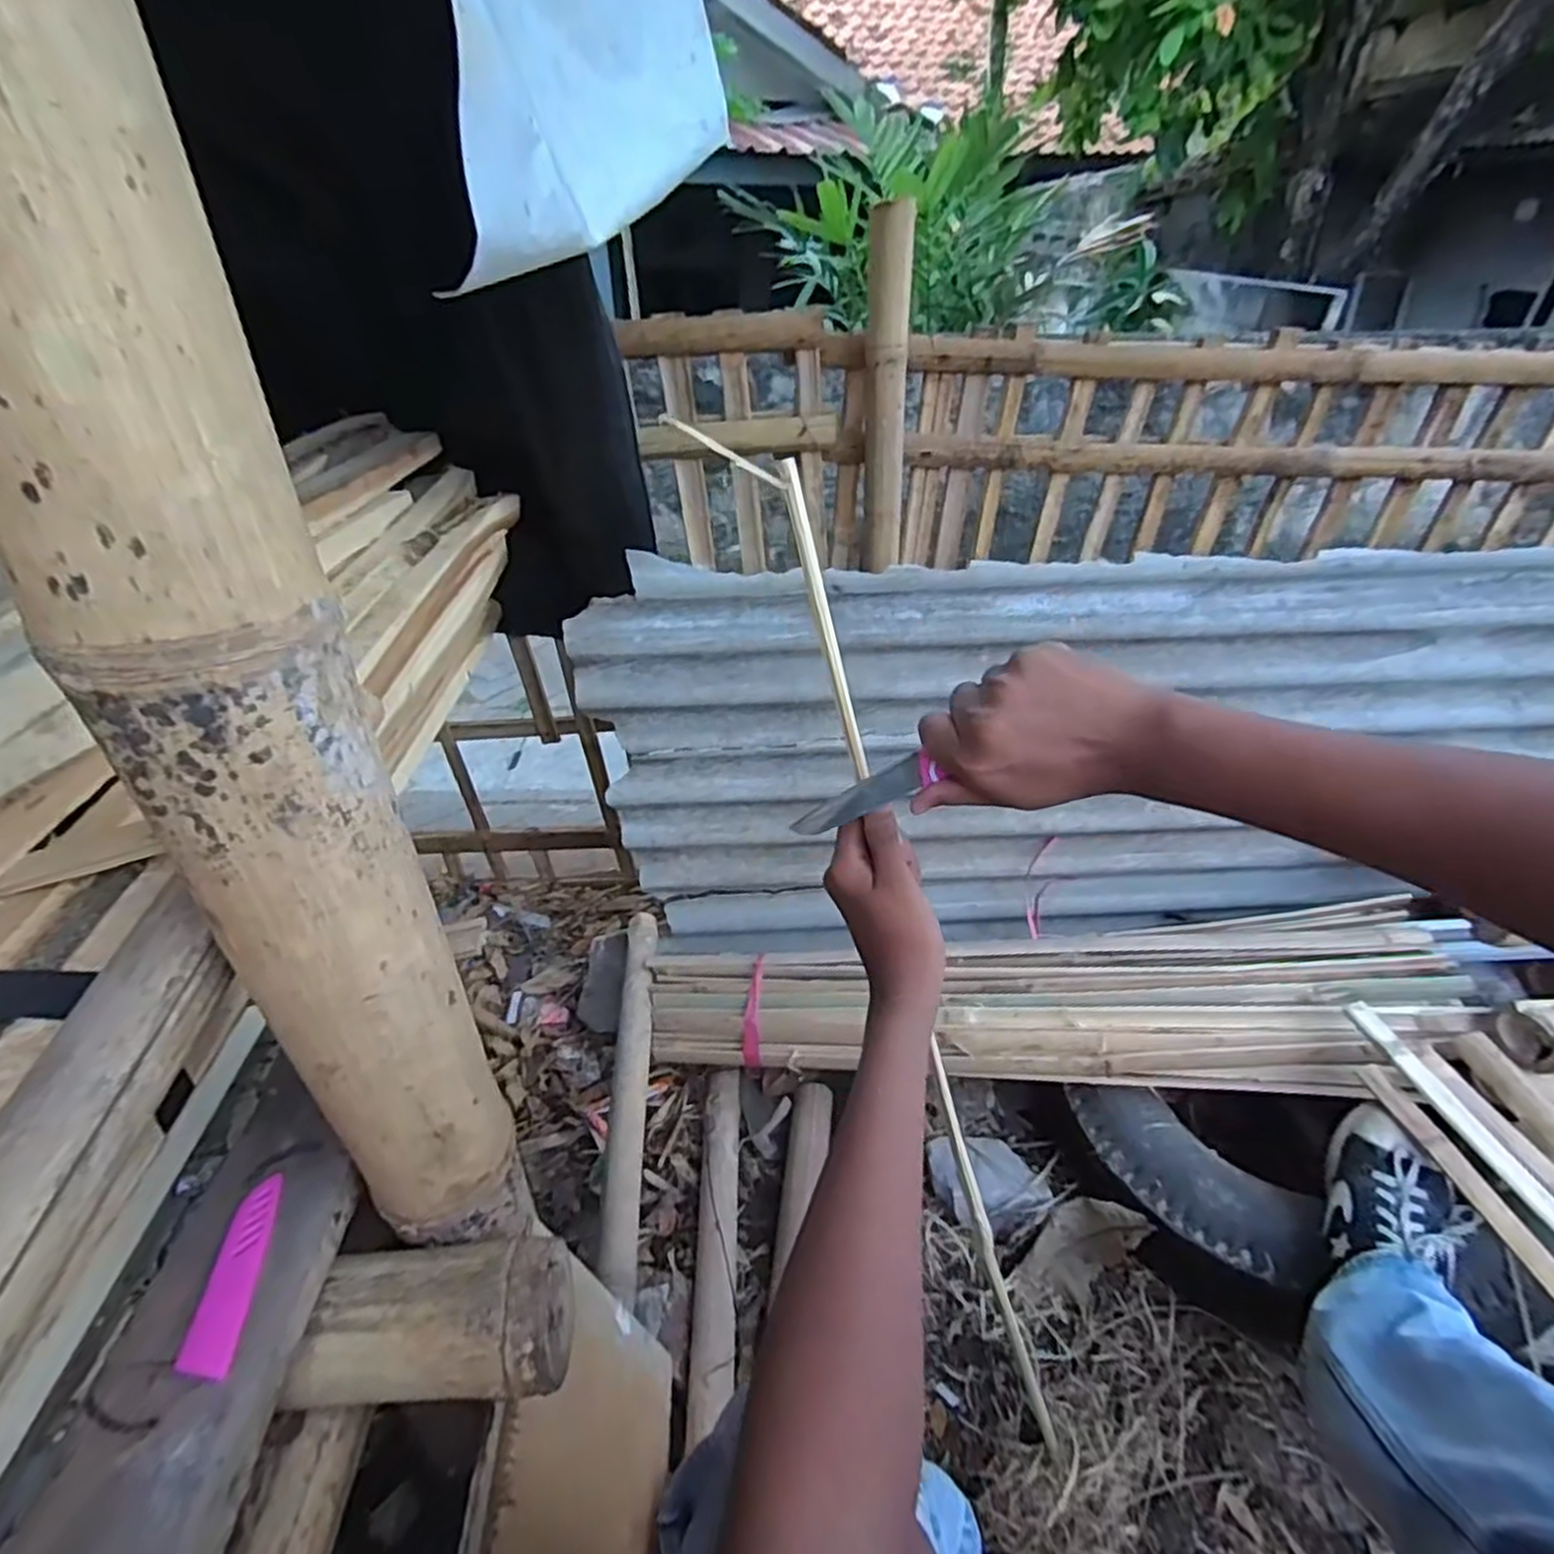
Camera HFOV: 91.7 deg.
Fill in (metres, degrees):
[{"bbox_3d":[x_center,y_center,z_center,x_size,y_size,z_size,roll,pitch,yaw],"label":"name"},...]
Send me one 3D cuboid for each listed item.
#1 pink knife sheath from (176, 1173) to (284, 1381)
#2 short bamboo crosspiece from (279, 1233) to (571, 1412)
[{"bbox_3d":[-0.291,0.264,0.405,0.027,0.014,0.102,-8,39,-9],"label":"pink knife sheath"},{"bbox_3d":[-0.198,0.326,0.450,0.139,0.064,0.077,-2,38,-2],"label":"short bamboo crosspiece"}]

